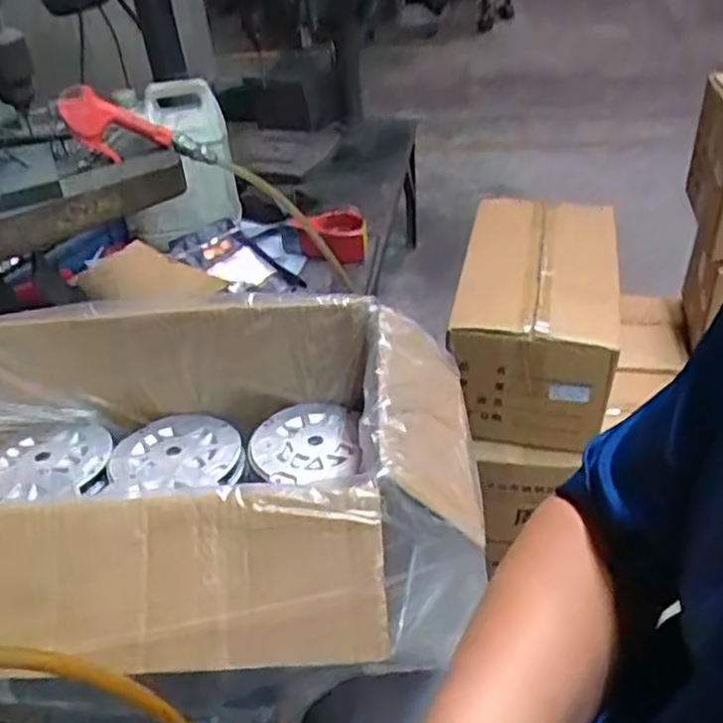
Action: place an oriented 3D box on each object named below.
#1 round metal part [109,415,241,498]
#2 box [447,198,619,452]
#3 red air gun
[{"bbox_3d":[-0.197,0.095,0.767,0.131,0.023,0.127,-3,38,3],"label":"round metal part"},{"bbox_3d":[0.292,-0.083,1.214,0.231,0.221,0.392,6,40,14],"label":"box"},{"bbox_3d":[-0.281,-0.267,0.832,0.068,0.064,0.153,19,12,28],"label":"red air gun"}]

